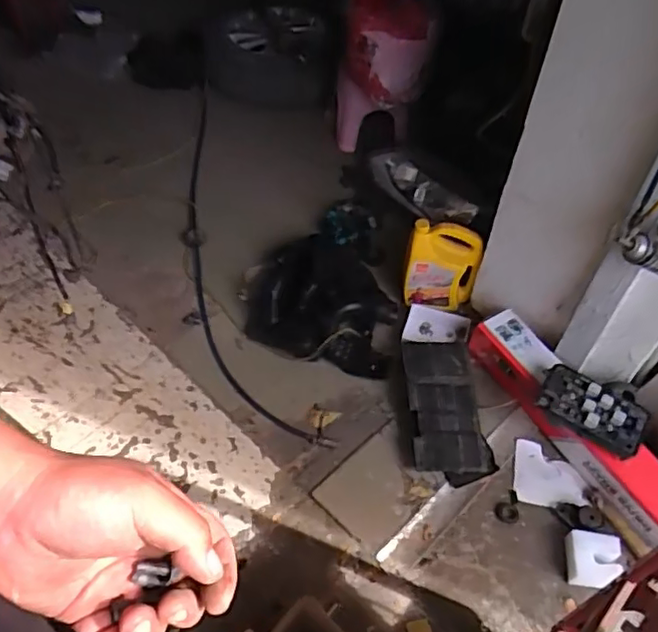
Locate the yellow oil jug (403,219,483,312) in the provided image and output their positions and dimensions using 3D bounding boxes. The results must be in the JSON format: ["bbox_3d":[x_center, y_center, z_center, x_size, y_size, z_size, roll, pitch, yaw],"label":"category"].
[{"bbox_3d":[0.323,-0.139,1.761,0.204,0.261,0.098,7,51,4],"label":"yellow oil jug"}]

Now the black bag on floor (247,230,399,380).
[{"bbox_3d":[-0.015,-0.079,1.767,0.410,0.156,0.460,7,51,4],"label":"black bag on floor"}]

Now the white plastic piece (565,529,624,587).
[{"bbox_3d":[0.591,0.546,1.377,0.112,0.049,0.118,11,53,7],"label":"white plastic piece"}]

